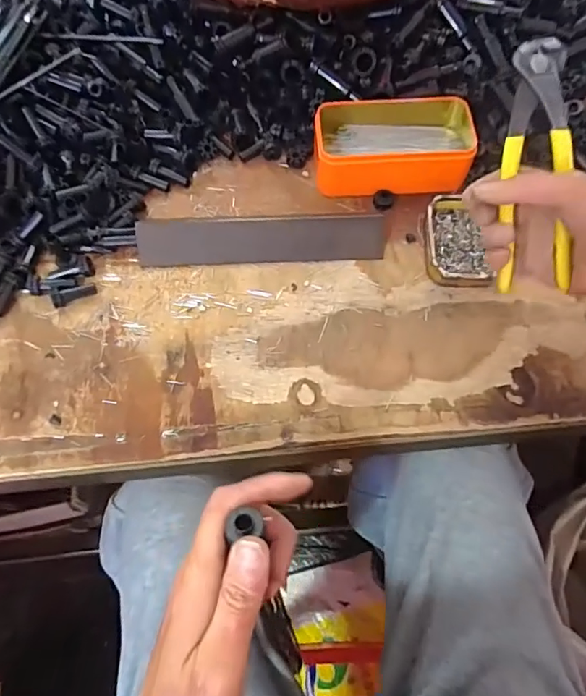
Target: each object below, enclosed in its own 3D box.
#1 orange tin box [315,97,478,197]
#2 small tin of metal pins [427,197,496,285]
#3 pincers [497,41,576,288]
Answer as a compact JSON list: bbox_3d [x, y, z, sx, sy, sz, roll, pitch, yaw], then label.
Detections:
[{"bbox_3d":[0.094,-0.193,0.506,0.146,0.039,0.087,1,64,0],"label":"orange tin box"},{"bbox_3d":[0.146,-0.097,0.475,0.052,0.018,0.095,0,64,0],"label":"small tin of metal pins"},{"bbox_3d":[0.170,-0.126,0.371,0.044,0.022,0.167,1,97,30],"label":"pincers"}]

